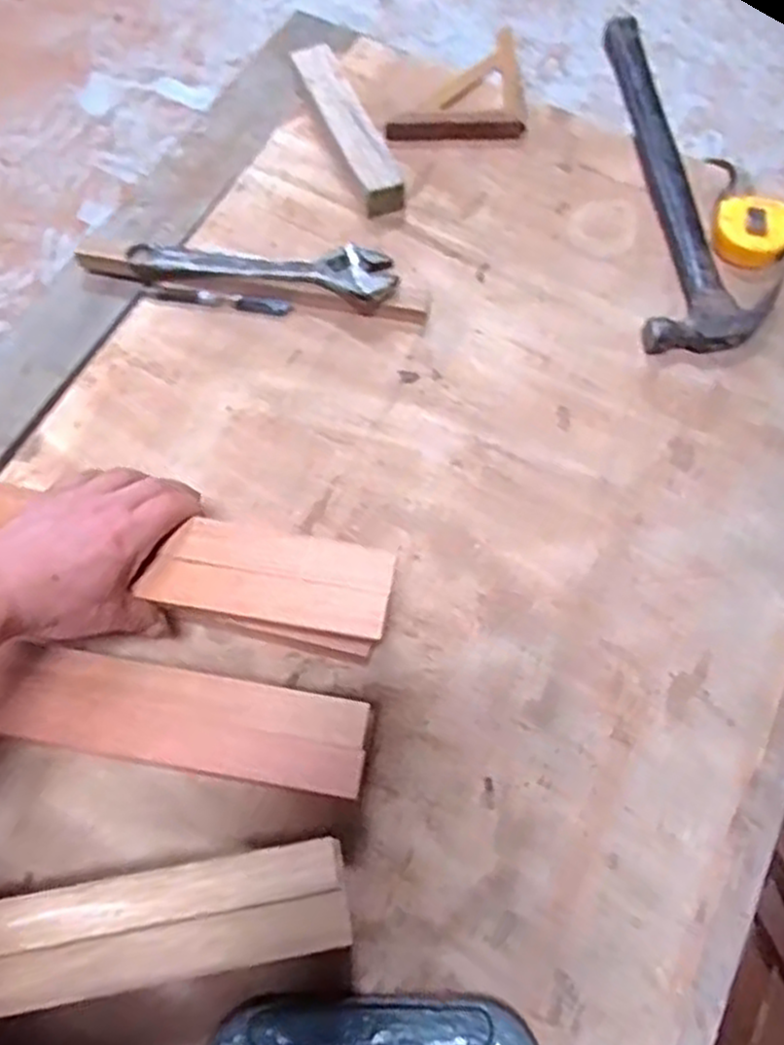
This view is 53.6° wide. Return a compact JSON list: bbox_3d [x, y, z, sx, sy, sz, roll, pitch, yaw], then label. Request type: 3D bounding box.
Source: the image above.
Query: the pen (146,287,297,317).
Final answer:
[{"bbox_3d":[-0.159,-0.203,0.708,0.132,0.010,0.012,6,67,2],"label":"pen"}]

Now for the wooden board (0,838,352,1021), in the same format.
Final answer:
[{"bbox_3d":[-0.189,0.247,0.454,0.321,0.018,0.061,-9,67,-5],"label":"wooden board"}]

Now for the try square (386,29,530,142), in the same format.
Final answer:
[{"bbox_3d":[0.064,-0.451,0.805,0.139,0.016,0.142,-2,67,-2],"label":"try square"}]

